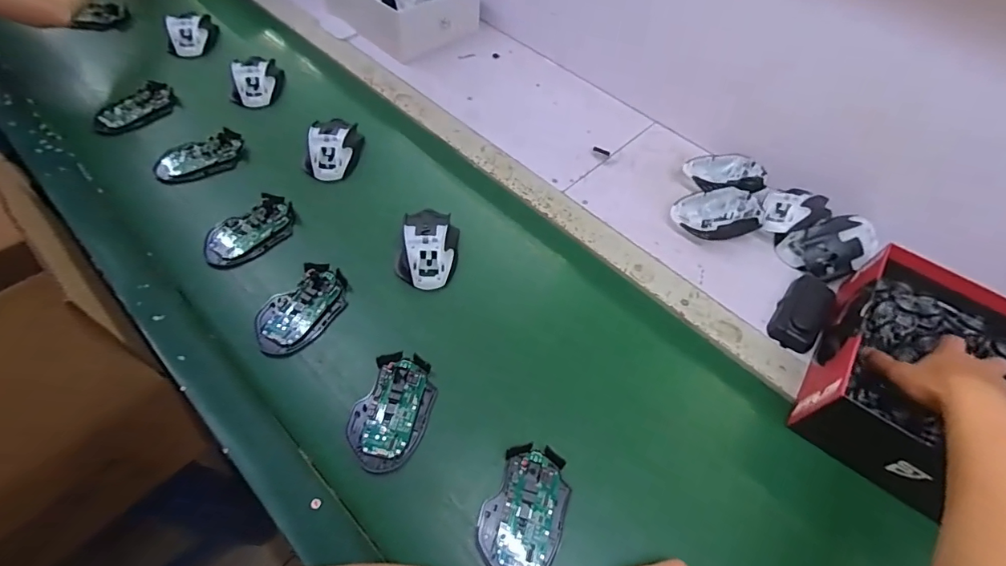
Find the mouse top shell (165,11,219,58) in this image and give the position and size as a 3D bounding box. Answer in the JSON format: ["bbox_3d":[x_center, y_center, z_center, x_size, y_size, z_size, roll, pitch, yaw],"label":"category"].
[{"bbox_3d":[-0.543,-0.447,0.816,0.064,0.034,0.118,-9,57,-9],"label":"mouse top shell"}]

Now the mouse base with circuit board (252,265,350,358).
[{"bbox_3d":[-0.226,0.028,0.525,0.070,0.016,0.115,29,57,15],"label":"mouse base with circuit board"}]

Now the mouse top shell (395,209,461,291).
[{"bbox_3d":[-0.091,-0.047,0.578,0.068,0.031,0.107,5,56,1],"label":"mouse top shell"}]

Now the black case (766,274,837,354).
[{"bbox_3d":[0.370,0.034,0.576,0.050,0.021,0.116,34,58,18],"label":"black case"}]

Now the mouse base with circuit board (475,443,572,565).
[{"bbox_3d":[0.023,0.209,0.430,0.073,0.013,0.110,25,56,12],"label":"mouse base with circuit board"}]

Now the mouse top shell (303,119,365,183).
[{"bbox_3d":[-0.242,-0.197,0.668,0.070,0.037,0.109,3,56,-3],"label":"mouse top shell"}]

